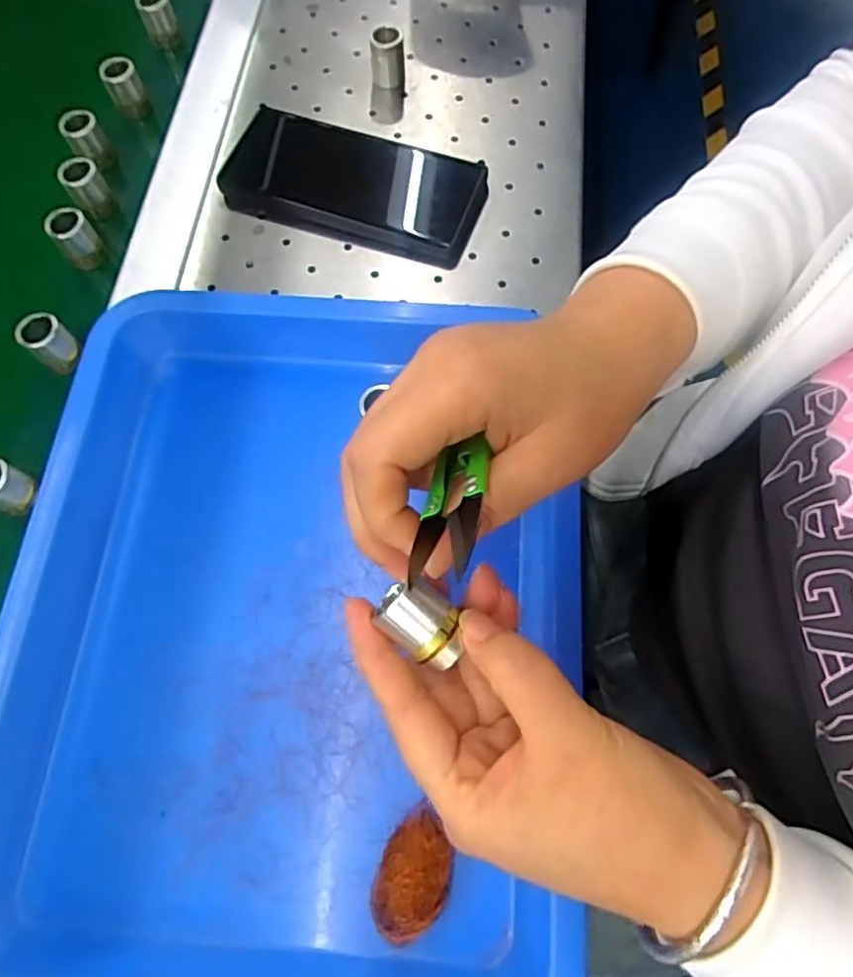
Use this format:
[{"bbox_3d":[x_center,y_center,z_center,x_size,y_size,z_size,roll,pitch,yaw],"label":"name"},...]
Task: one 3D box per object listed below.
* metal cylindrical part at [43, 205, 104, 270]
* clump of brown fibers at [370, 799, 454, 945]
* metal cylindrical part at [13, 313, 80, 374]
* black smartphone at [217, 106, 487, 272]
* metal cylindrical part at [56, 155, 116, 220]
[{"bbox_3d":[-0.219,-0.157,0.386,0.023,0.032,0.019,-39,72,-12],"label":"metal cylindrical part"},{"bbox_3d":[-0.005,0.162,0.258,0.029,0.014,0.049,20,71,10],"label":"clump of brown fibers"},{"bbox_3d":[-0.218,-0.085,0.358,0.020,0.029,0.023,37,75,15],"label":"metal cylindrical part"},{"bbox_3d":[-0.050,-0.202,0.400,0.171,0.025,0.076,17,71,9],"label":"black smartphone"},{"bbox_3d":[-0.220,-0.196,0.398,0.023,0.030,0.019,-29,71,-8],"label":"metal cylindrical part"}]

